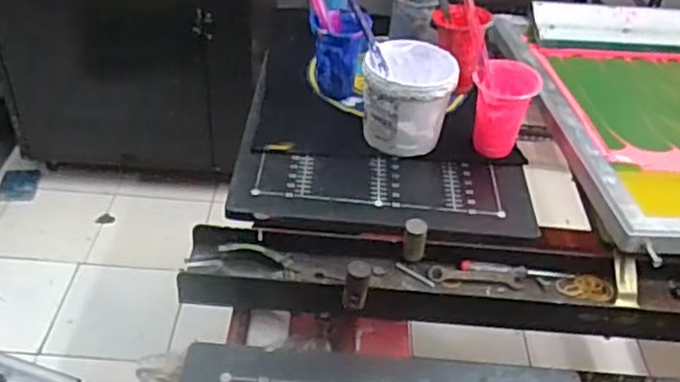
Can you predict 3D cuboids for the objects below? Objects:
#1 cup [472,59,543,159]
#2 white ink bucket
[{"bbox_3d":[0.222,-0.108,0.941,0.086,0.128,0.075,13,41,10],"label":"cup"},{"bbox_3d":[0.098,-0.126,0.958,0.130,0.122,0.130,1,40,-4],"label":"white ink bucket"}]

